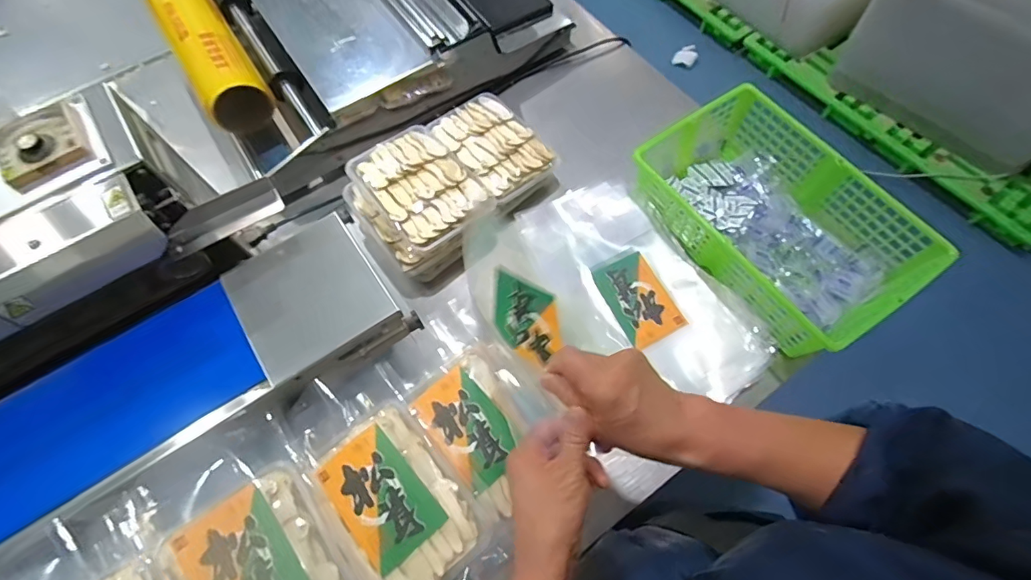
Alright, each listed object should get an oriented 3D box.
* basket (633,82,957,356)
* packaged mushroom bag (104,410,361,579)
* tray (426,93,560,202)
[{"bbox_3d":[0.340,-0.098,0.643,0.212,0.095,0.348,-34,69,-13],"label":"basket"},{"bbox_3d":[-0.246,0.246,0.436,0.144,0.043,0.244,-37,70,-15],"label":"packaged mushroom bag"},{"bbox_3d":[-0.035,-0.214,0.722,0.129,0.040,0.178,-36,70,-14],"label":"tray"}]

